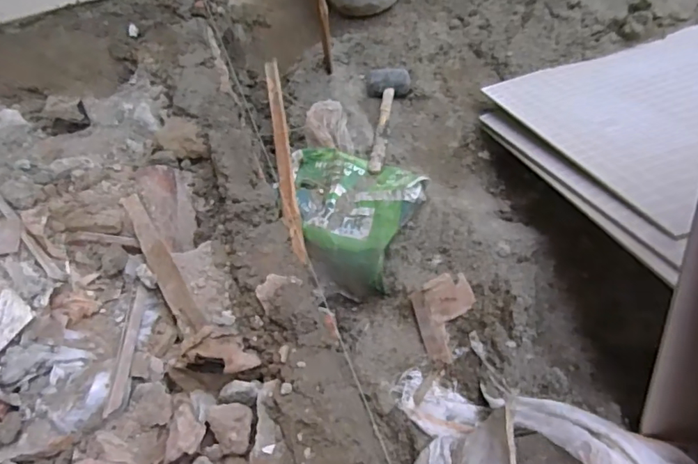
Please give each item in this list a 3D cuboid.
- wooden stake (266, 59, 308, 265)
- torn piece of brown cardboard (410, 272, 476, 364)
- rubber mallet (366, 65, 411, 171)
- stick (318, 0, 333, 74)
[{"bbox_3d":[-0.139,-0.177,1.072,0.033,0.038,0.521,-10,58,-3],"label":"wooden stake"},{"bbox_3d":[0.163,0.140,0.853,0.097,0.049,0.137,-13,86,0],"label":"torn piece of brown cardboard"},{"bbox_3d":[0.076,-0.241,1.103,0.098,0.052,0.308,5,59,6],"label":"rubber mallet"},{"bbox_3d":[-0.058,-0.447,1.077,0.032,0.256,0.037,-8,58,-2],"label":"stick"}]

